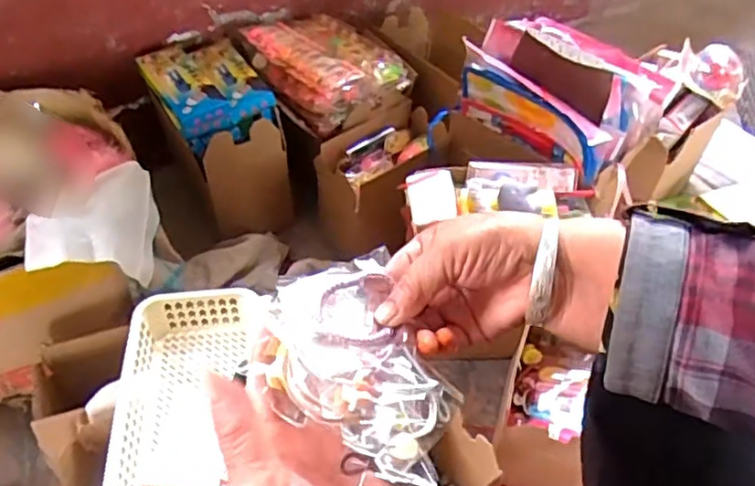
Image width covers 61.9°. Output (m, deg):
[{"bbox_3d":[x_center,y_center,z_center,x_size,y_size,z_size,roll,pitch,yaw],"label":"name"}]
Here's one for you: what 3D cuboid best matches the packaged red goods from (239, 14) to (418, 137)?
[{"bbox_3d":[-0.088,-0.288,1.031,0.196,0.075,0.256,-27,53,-26],"label":"packaged red goods"}]

